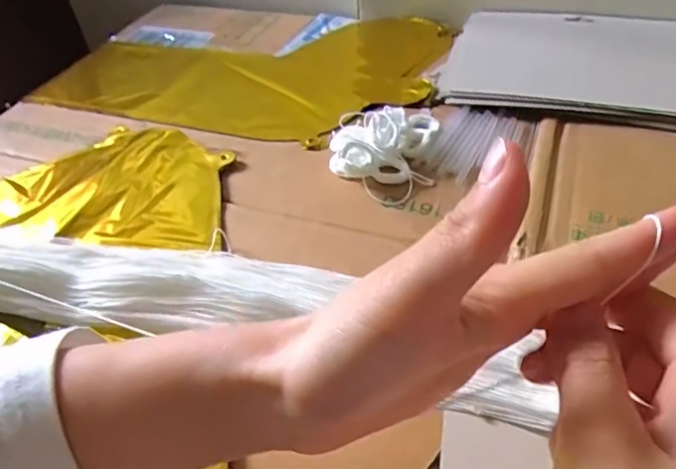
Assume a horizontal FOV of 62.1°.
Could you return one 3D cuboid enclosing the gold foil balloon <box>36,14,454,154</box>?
[{"bbox_3d":[-0.094,-0.142,0.542,0.399,0.029,0.228,-2,40,4],"label":"gold foil balloon"}]

